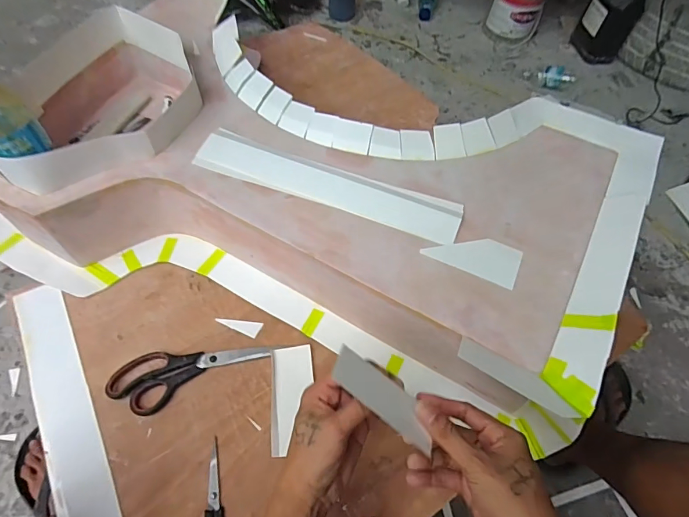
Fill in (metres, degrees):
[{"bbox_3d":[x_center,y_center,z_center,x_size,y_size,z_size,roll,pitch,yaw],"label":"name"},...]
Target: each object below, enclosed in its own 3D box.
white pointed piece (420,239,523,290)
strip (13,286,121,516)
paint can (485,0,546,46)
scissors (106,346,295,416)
[{"bbox_3d":[0.156,-0.006,0.498,0.109,0.005,0.057,21,59,9],"label":"white pointed piece"},{"bbox_3d":[-0.348,0.182,0.508,0.060,0.010,0.351,-25,63,-18],"label":"strip"},{"bbox_3d":[0.605,-0.883,1.409,0.172,0.203,0.180,22,59,10],"label":"paint can"},{"bbox_3d":[-0.190,0.155,0.531,0.215,0.011,0.078,-2,58,-5],"label":"scissors"}]

